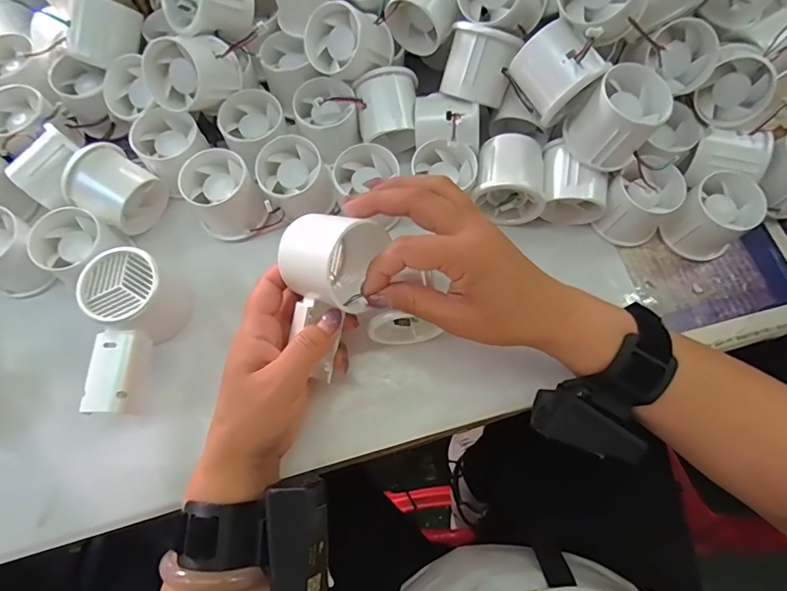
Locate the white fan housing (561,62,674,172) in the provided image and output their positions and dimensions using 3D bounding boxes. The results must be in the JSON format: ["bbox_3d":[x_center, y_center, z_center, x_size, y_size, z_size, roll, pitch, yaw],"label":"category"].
[{"bbox_3d":[0.158,-0.127,0.342,0.055,0.056,0.056,0,70,-1],"label":"white fan housing"}]

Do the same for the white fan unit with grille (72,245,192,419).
[{"bbox_3d":[-0.184,0.026,0.338,0.058,0.048,0.112,-9,71,-4],"label":"white fan unit with grille"}]

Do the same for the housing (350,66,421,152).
[{"bbox_3d":[-0.004,-0.152,0.395,0.051,0.045,0.054,-7,71,-3],"label":"housing"}]

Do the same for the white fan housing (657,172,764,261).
[{"bbox_3d":[0.253,-0.061,0.376,0.053,0.048,0.054,0,70,-1],"label":"white fan housing"}]

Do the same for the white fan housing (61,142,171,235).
[{"bbox_3d":[-0.222,-0.084,0.381,0.054,0.049,0.057,30,73,9],"label":"white fan housing"}]

